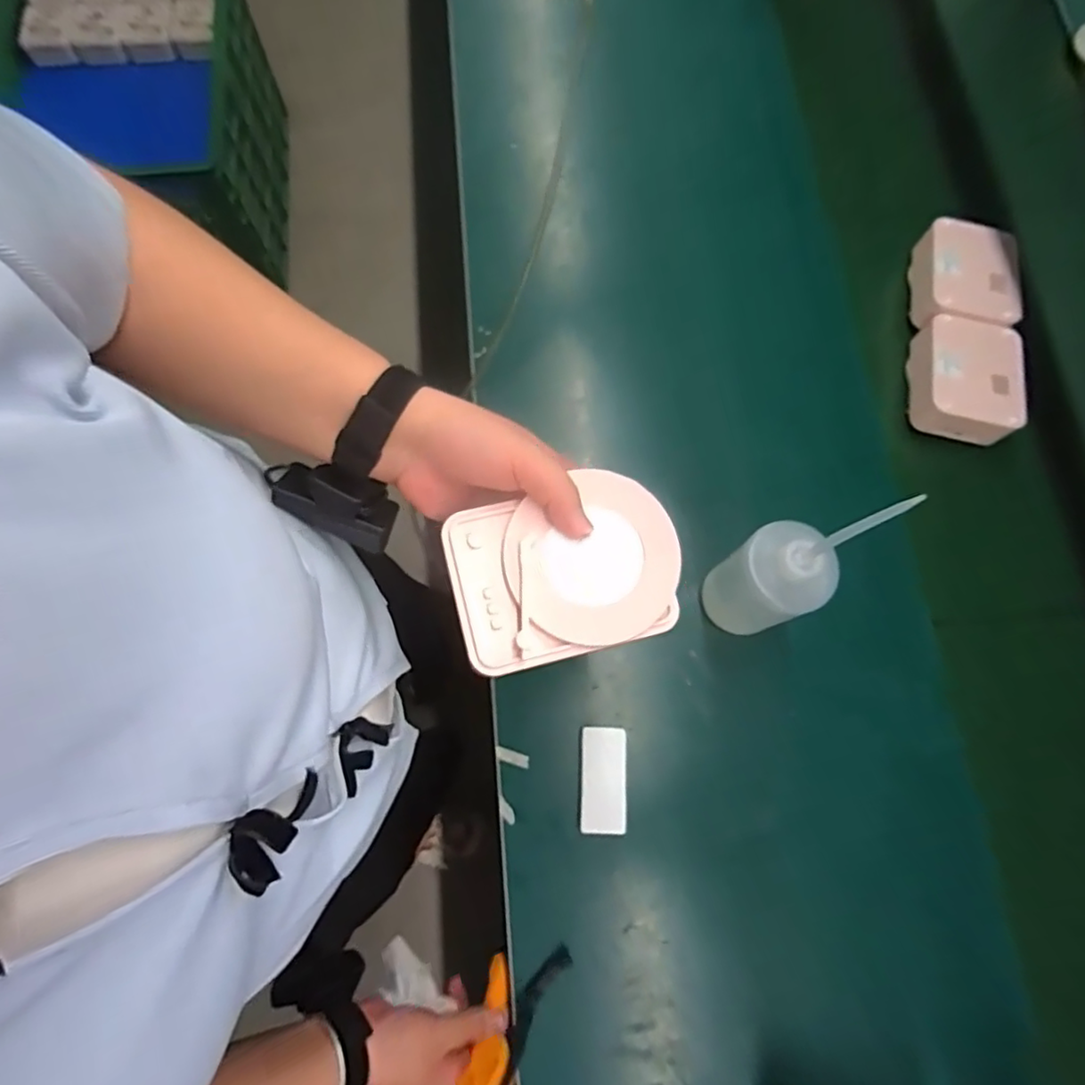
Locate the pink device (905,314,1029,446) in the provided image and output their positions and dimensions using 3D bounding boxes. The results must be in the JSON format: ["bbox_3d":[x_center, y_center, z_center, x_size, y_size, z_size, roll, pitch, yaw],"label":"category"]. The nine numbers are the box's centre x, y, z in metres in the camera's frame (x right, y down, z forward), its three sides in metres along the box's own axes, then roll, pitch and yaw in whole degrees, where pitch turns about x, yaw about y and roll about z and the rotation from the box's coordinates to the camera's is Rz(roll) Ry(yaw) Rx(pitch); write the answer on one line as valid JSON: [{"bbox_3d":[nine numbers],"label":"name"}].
[{"bbox_3d":[0.458,-0.177,0.671,0.098,0.052,0.123,14,74,3],"label":"pink device"}]

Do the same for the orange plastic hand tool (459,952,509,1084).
[{"bbox_3d":[-0.044,0.407,0.510,0.041,0.128,0.033,3,113,-1],"label":"orange plastic hand tool"}]

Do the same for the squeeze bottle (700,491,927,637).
[{"bbox_3d":[0.200,0.024,0.520,0.085,0.239,0.078,-21,76,-7],"label":"squeeze bottle"}]

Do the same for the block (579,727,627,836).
[{"bbox_3d":[0.056,0.221,0.579,0.042,0.020,0.092,2,74,-1],"label":"block"}]

